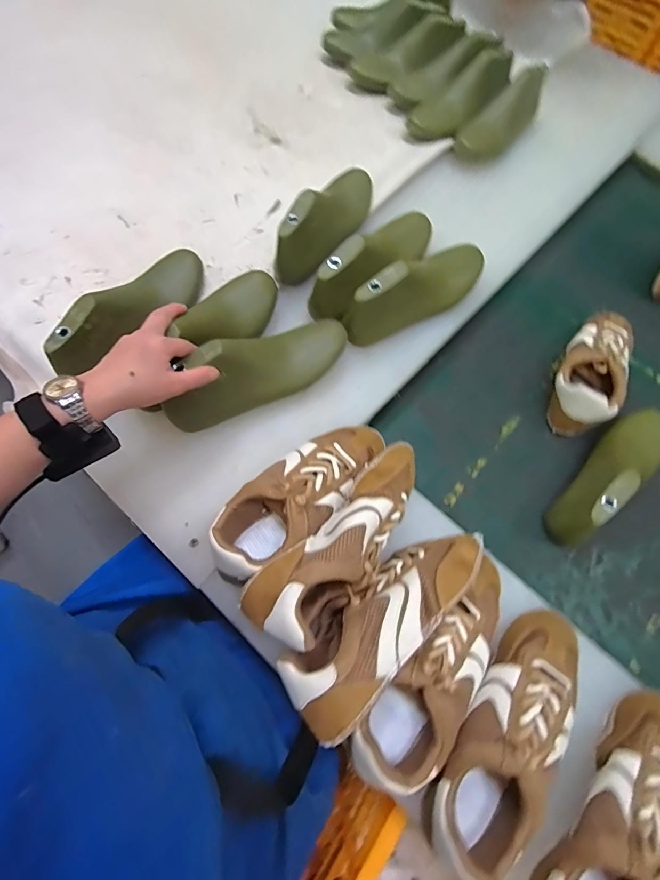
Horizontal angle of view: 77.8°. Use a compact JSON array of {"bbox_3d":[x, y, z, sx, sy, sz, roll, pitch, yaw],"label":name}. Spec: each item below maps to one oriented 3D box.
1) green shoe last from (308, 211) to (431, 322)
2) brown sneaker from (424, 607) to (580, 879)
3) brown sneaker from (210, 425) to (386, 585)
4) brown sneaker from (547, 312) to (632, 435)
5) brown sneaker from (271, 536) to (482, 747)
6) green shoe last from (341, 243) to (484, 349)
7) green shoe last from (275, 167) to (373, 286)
[{"bbox_3d":[0.066,-0.251,0.561,0.066,0.079,0.240,39,70,14],"label":"green shoe last"},{"bbox_3d":[0.165,0.257,0.366,0.074,0.072,0.214,37,70,13],"label":"brown sneaker"},{"bbox_3d":[-0.026,0.057,0.440,0.218,0.074,0.084,-36,72,-16],"label":"brown sneaker"},{"bbox_3d":[0.377,-0.108,0.585,0.083,0.066,0.217,28,68,10],"label":"brown sneaker"},{"bbox_3d":[0.058,0.165,0.387,0.230,0.071,0.080,-39,73,-17],"label":"brown sneaker"},{"bbox_3d":[0.123,-0.203,0.550,0.237,0.088,0.071,-38,73,-17],"label":"green shoe last"},{"bbox_3d":[0.006,-0.334,0.591,0.064,0.085,0.241,22,67,8],"label":"green shoe last"}]

